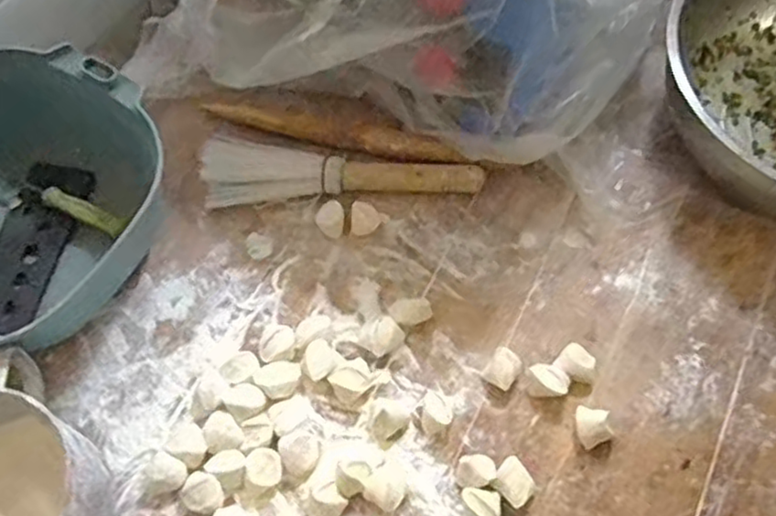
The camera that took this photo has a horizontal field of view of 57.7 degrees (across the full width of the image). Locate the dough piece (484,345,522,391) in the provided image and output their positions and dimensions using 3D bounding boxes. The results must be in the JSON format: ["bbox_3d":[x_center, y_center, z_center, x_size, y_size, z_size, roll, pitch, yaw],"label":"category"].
[{"bbox_3d":[0.092,0.089,0.563,0.023,0.019,0.029,27,66,13],"label":"dough piece"}]

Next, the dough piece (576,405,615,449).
[{"bbox_3d":[0.158,0.129,0.545,0.023,0.024,0.031,-6,63,-3],"label":"dough piece"}]

